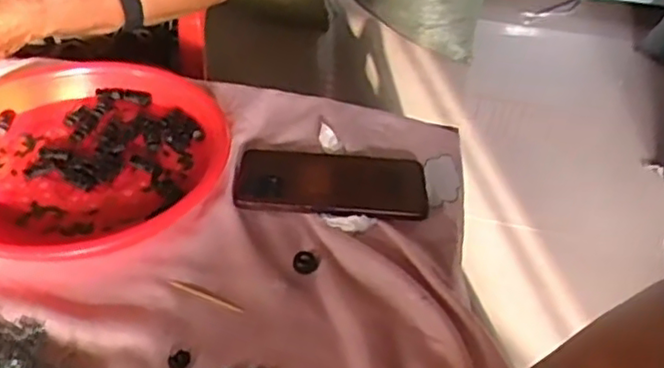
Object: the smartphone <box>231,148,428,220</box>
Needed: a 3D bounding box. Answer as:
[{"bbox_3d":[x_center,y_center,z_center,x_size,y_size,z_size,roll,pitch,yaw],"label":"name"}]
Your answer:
[{"bbox_3d":[0.001,-0.003,0.581,0.166,0.014,0.085,3,41,-2],"label":"smartphone"}]

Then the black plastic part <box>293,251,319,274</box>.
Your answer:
[{"bbox_3d":[-0.020,0.060,0.515,0.019,0.009,0.017,-2,42,-8],"label":"black plastic part"}]

